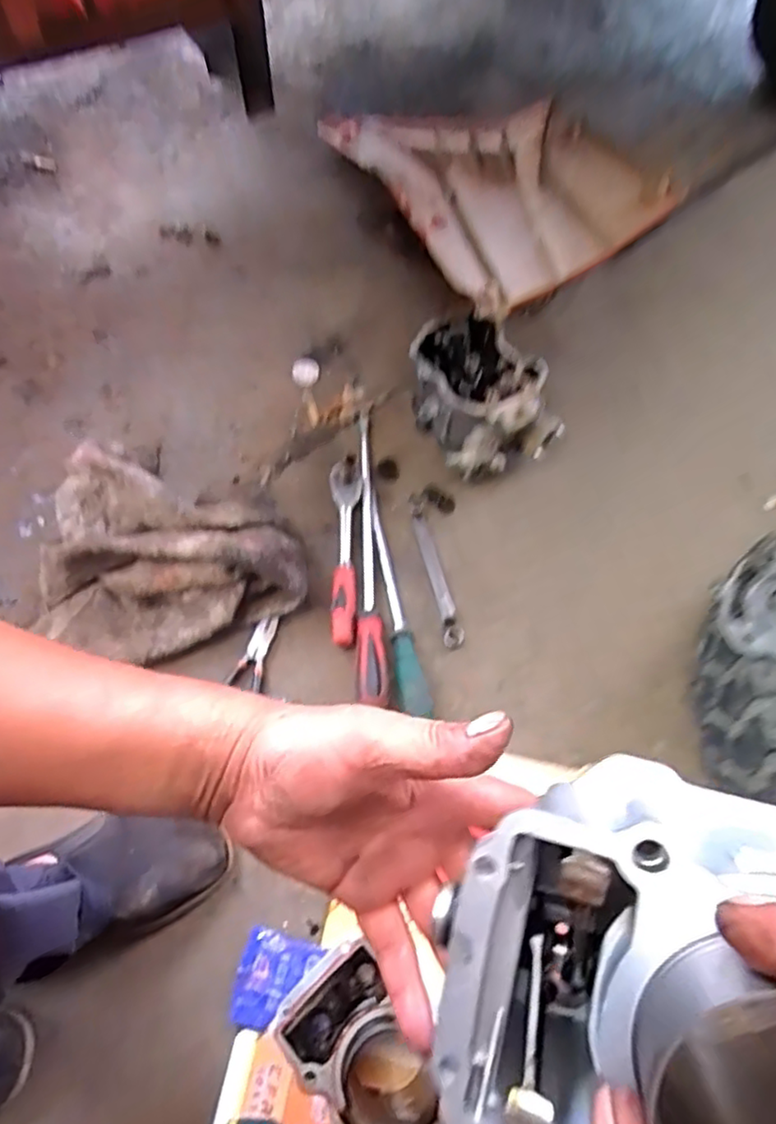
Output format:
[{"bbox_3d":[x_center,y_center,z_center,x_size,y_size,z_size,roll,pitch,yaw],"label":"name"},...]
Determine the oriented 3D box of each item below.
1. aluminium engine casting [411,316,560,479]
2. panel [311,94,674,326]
[{"bbox_3d":[0.117,-0.212,0.836,0.142,0.085,0.202,-20,68,-13],"label":"aluminium engine casting"},{"bbox_3d":[0.207,-0.615,1.077,0.418,0.091,0.400,-29,70,-16],"label":"panel"}]

